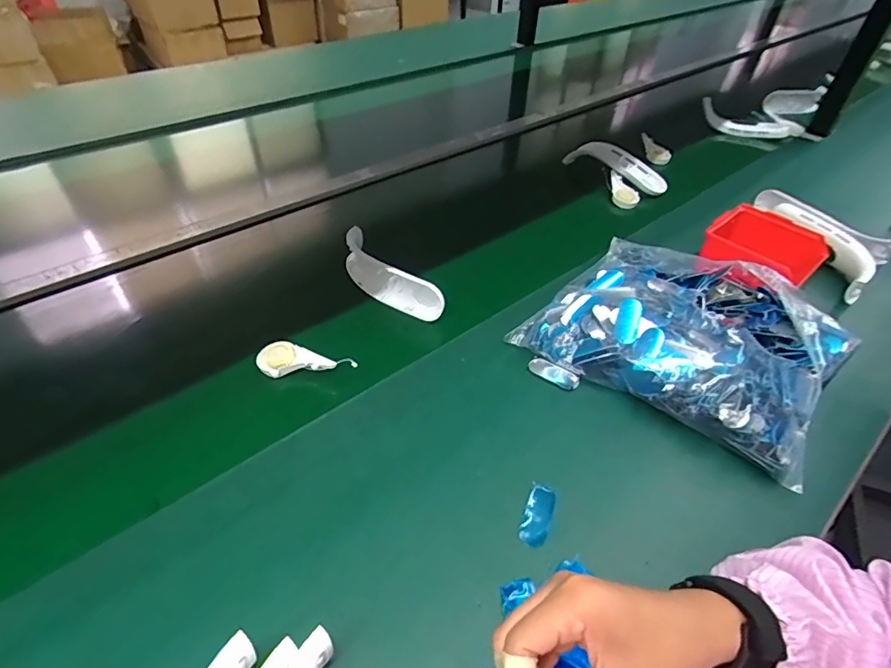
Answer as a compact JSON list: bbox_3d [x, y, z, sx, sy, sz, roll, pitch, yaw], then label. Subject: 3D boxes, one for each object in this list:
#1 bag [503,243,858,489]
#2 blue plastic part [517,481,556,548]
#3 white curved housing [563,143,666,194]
[{"bbox_3d":[0.287,-0.013,0.581,0.314,0.089,0.271,30,51,26],"label":"bag"},{"bbox_3d":[0.083,0.162,0.446,0.026,0.006,0.058,15,46,13],"label":"blue plastic part"},{"bbox_3d":[0.328,-0.332,0.955,0.213,0.052,0.052,27,50,24],"label":"white curved housing"}]

